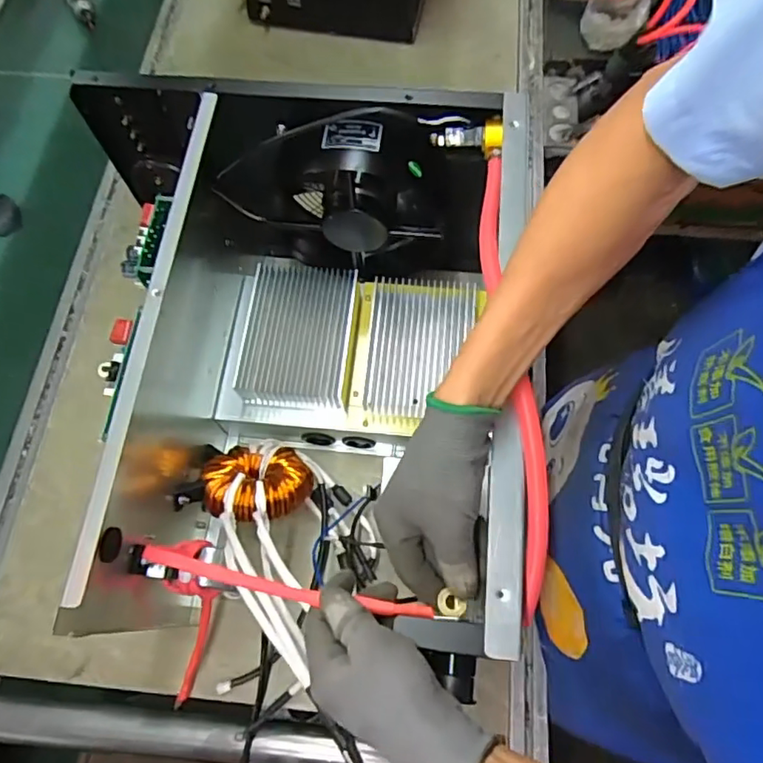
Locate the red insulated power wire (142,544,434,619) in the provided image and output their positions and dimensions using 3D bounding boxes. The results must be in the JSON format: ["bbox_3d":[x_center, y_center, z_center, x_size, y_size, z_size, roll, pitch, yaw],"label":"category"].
[{"bbox_3d":[-0.072,0.149,0.417,0.218,0.023,0.017,11,69,2],"label":"red insulated power wire"}]

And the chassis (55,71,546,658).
[{"bbox_3d":[-0.088,-0.011,0.610,0.434,0.295,0.515,1,69,2],"label":"chassis"}]

